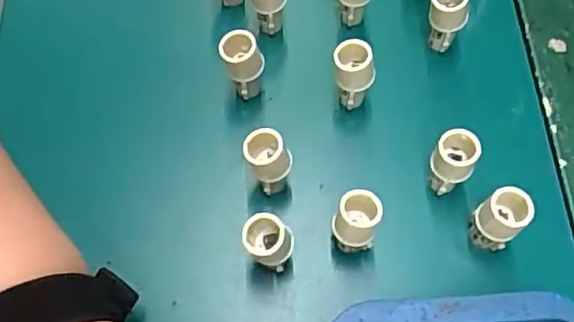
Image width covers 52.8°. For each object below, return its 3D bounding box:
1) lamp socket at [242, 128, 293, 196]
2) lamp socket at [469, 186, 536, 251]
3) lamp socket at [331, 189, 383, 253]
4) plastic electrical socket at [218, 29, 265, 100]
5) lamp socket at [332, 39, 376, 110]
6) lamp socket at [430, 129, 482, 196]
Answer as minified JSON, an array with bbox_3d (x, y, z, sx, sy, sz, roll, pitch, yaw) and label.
[{"bbox_3d":[-0.010,0.002,0.280,0.021,0.042,0.019,-6,65,-5],"label":"lamp socket"},{"bbox_3d":[0.097,0.028,0.267,0.020,0.040,0.020,1,65,-2],"label":"lamp socket"},{"bbox_3d":[0.031,0.031,0.269,0.020,0.042,0.021,1,65,-2],"label":"lamp socket"},{"bbox_3d":[-0.023,-0.049,0.299,0.022,0.038,0.017,-1,65,-3],"label":"plastic electrical socket"},{"bbox_3d":[0.033,-0.044,0.296,0.021,0.036,0.017,12,65,3],"label":"lamp socket"},{"bbox_3d":[0.079,0.002,0.280,0.019,0.042,0.018,1,65,-2],"label":"lamp socket"}]

